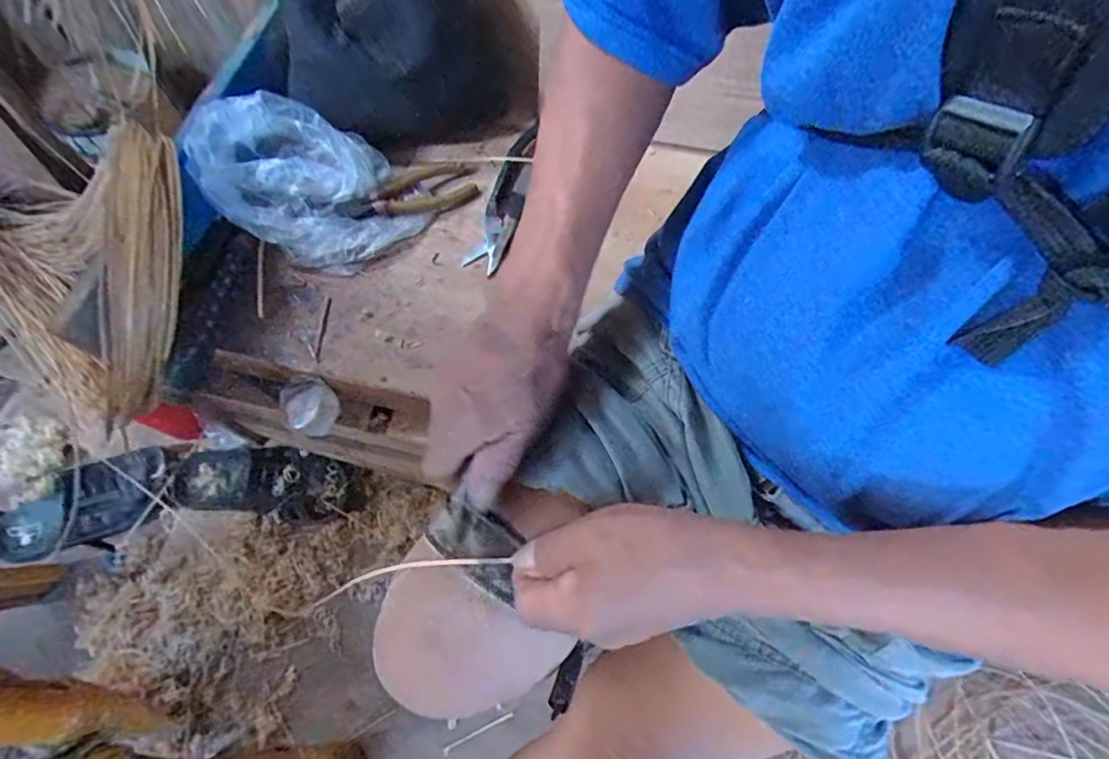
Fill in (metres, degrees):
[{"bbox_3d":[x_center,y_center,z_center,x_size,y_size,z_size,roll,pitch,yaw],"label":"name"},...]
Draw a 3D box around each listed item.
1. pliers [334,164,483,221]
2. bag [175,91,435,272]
[{"bbox_3d":[-0.161,-0.207,0.593,0.154,0.012,0.060,-15,75,-23],"label":"pliers"},{"bbox_3d":[-0.255,-0.202,0.558,0.186,0.097,0.162,43,74,16],"label":"bag"}]

